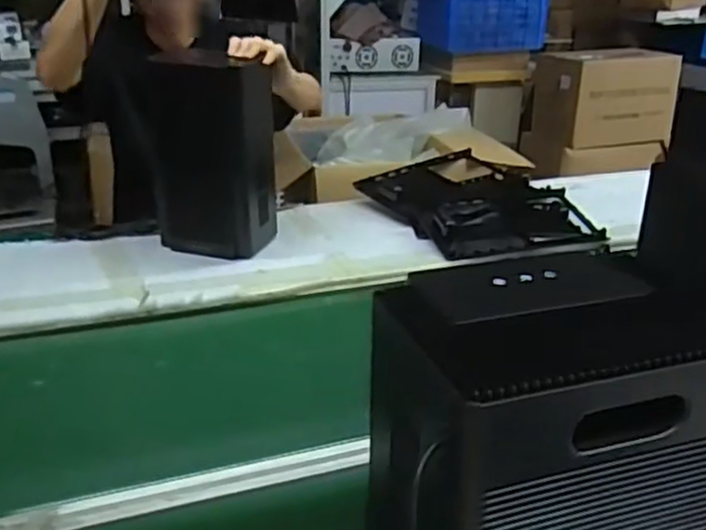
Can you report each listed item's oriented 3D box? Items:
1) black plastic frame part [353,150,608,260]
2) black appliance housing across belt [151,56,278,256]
[{"bbox_3d":[0.267,-0.130,1.551,0.382,0.068,0.470,-9,26,-23],"label":"black plastic frame part"},{"bbox_3d":[-0.251,-0.203,1.319,0.183,0.353,0.136,12,25,22],"label":"black appliance housing across belt"}]

